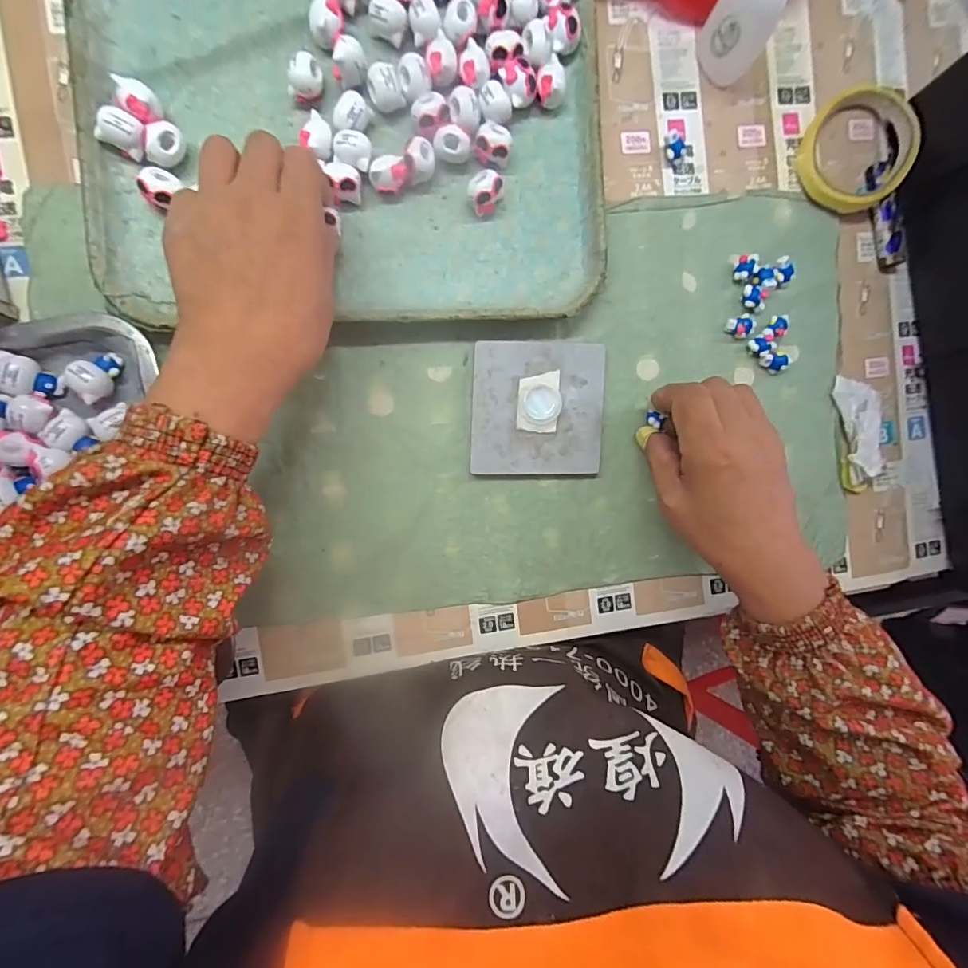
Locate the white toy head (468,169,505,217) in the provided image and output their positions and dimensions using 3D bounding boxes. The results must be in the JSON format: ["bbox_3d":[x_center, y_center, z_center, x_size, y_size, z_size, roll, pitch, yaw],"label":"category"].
[{"bbox_3d":[0.000,-0.205,0.321,0.021,0.022,0.024,33,89,-8],"label":"white toy head"}]

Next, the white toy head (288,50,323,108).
[{"bbox_3d":[-0.120,-0.267,0.305,0.021,0.021,0.026,-4,94,-7],"label":"white toy head"}]

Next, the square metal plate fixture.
[{"bbox_3d":[0.041,-0.056,0.341,0.098,0.015,0.097,0,93,-7],"label":"square metal plate fixture"}]

